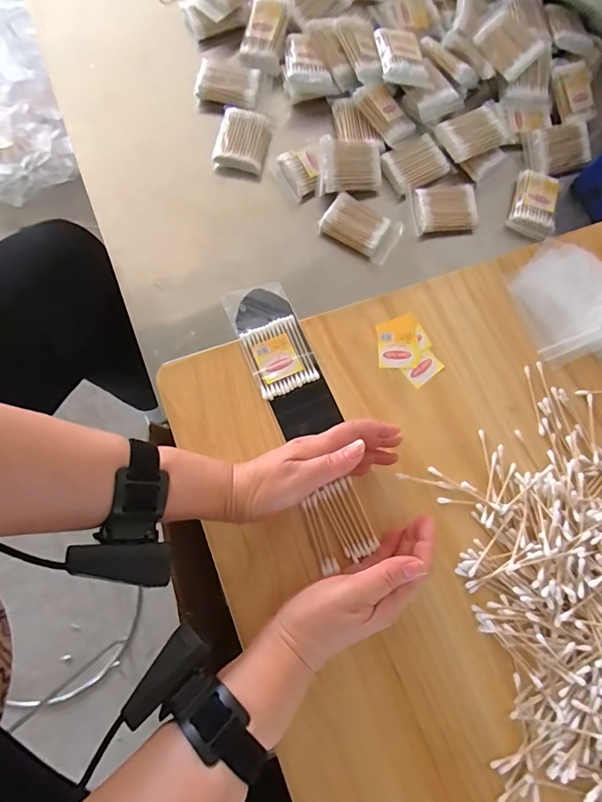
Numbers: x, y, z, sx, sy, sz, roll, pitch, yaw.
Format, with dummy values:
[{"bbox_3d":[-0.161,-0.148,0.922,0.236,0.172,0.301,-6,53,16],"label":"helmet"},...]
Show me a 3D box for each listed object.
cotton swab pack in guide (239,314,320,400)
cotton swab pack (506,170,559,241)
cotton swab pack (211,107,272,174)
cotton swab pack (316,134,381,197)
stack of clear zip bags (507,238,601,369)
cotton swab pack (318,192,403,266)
[{"bbox_3d":[-0.022,-0.044,0.448,0.059,0.009,0.073,-21,79,-9],"label":"cotton swab pack in guide"},{"bbox_3d":[0.293,-0.245,0.559,0.053,0.018,0.081,20,76,0],"label":"cotton swab pack"},{"bbox_3d":[-0.072,-0.323,0.553,0.060,0.016,0.076,10,76,2],"label":"cotton swab pack"},{"bbox_3d":[0.058,-0.286,0.538,0.079,0.028,0.060,-3,77,-5],"label":"cotton swab pack"},{"bbox_3d":[0.302,-0.107,0.478,0.131,0.016,0.140,-17,79,-8],"label":"stack of clear zip bags"},{"bbox_3d":[0.073,-0.209,0.538,0.089,0.022,0.055,30,76,3],"label":"cotton swab pack"}]

